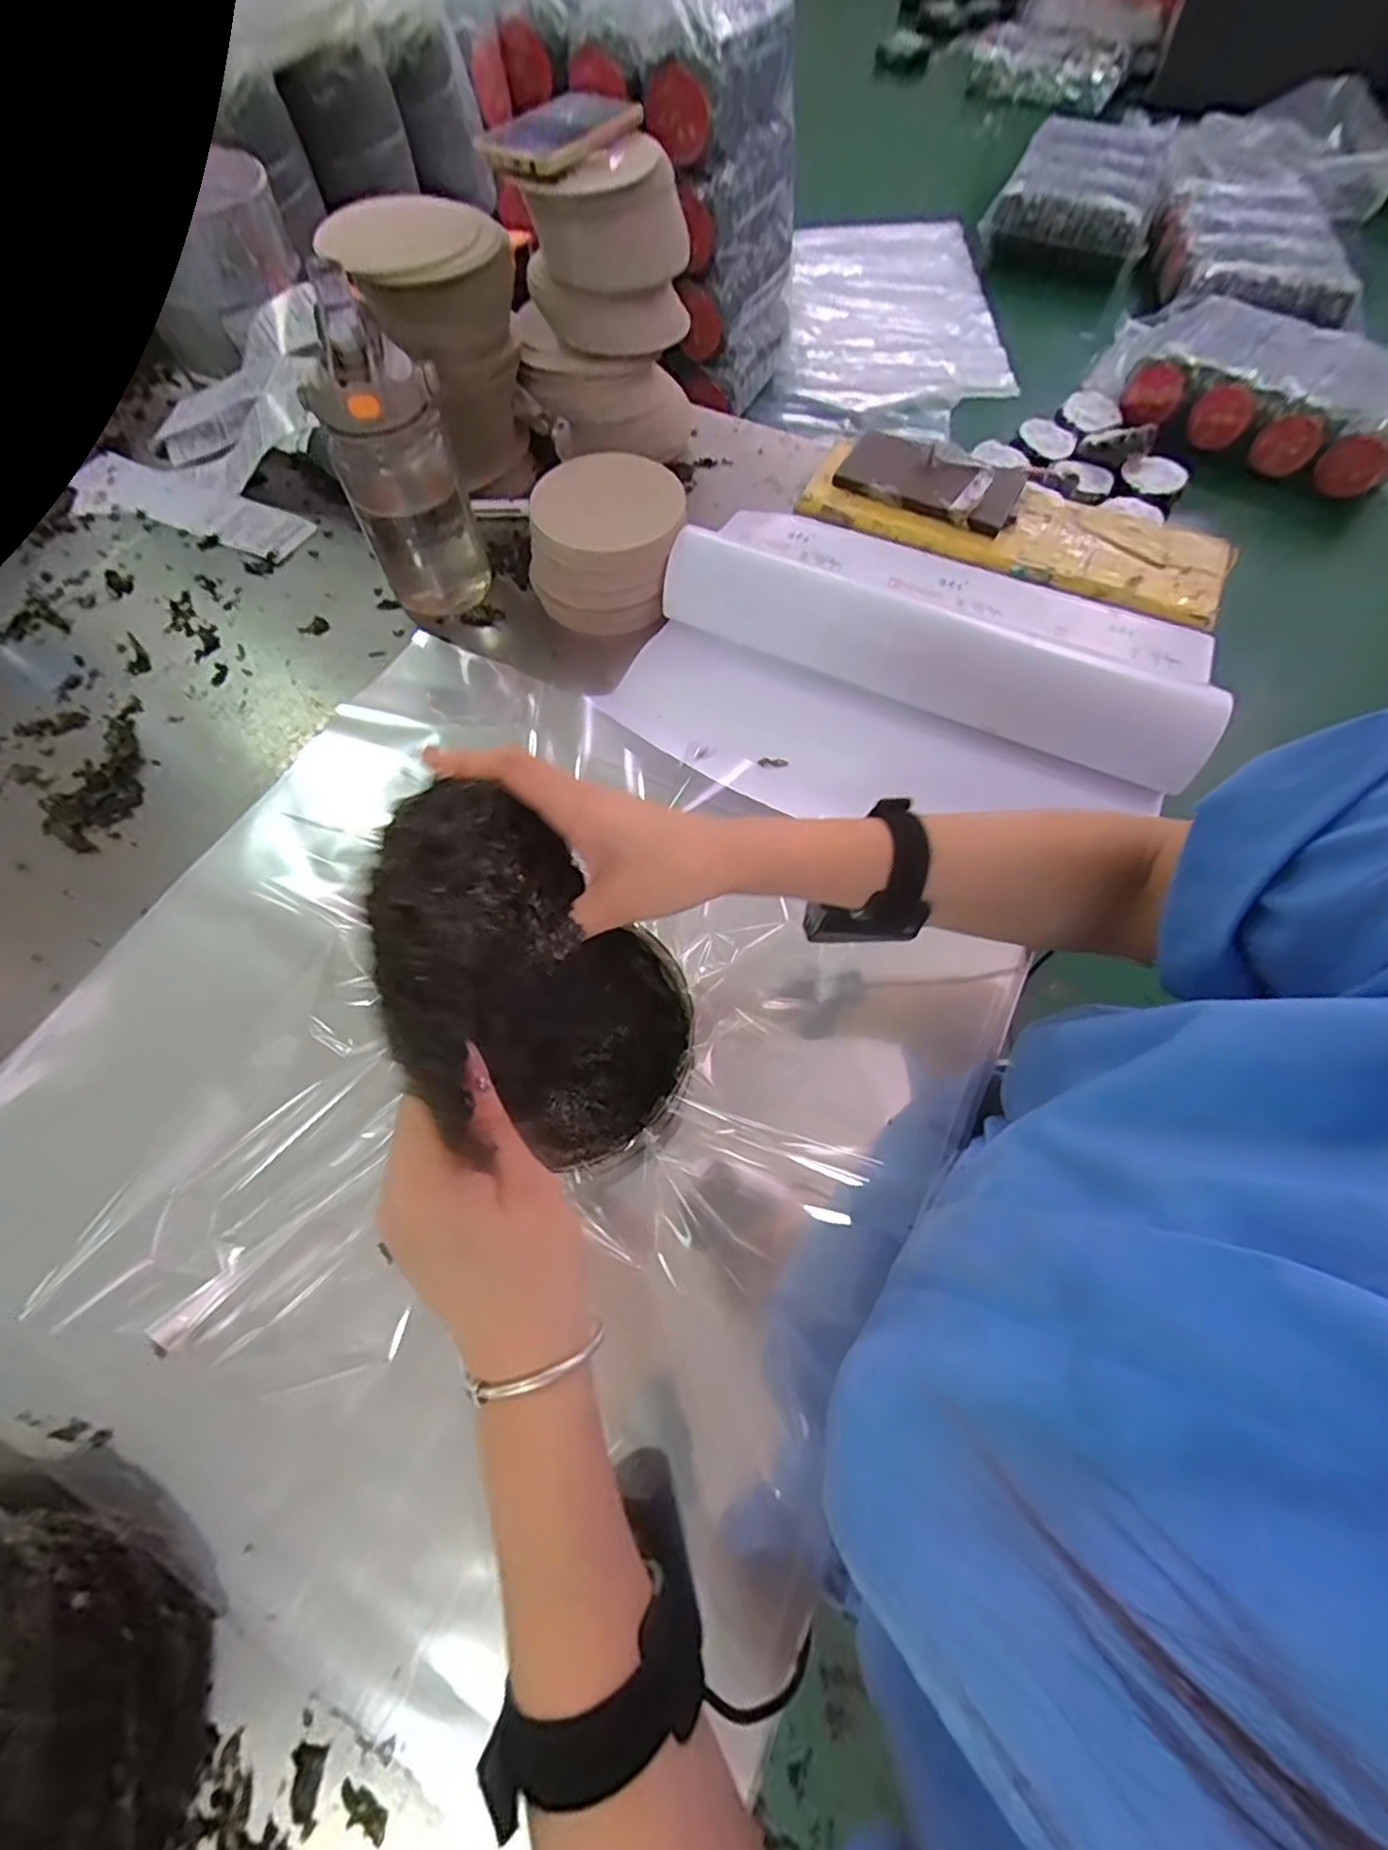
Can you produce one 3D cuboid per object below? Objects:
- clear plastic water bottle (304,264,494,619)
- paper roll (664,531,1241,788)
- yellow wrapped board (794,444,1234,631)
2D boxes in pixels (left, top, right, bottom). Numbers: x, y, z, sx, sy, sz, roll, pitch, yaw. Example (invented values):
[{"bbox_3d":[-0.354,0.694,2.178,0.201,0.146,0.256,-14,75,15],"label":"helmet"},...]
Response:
[{"bbox_3d":[-0.256,-0.391,0.581,0.087,0.231,0.070,9,65,4],"label":"clear plastic water bottle"},{"bbox_3d":[0.204,-0.243,0.596,0.483,0.076,0.068,25,67,11],"label":"paper roll"},{"bbox_3d":[0.319,-0.414,0.672,0.414,0.029,0.130,25,68,11],"label":"yellow wrapped board"}]

